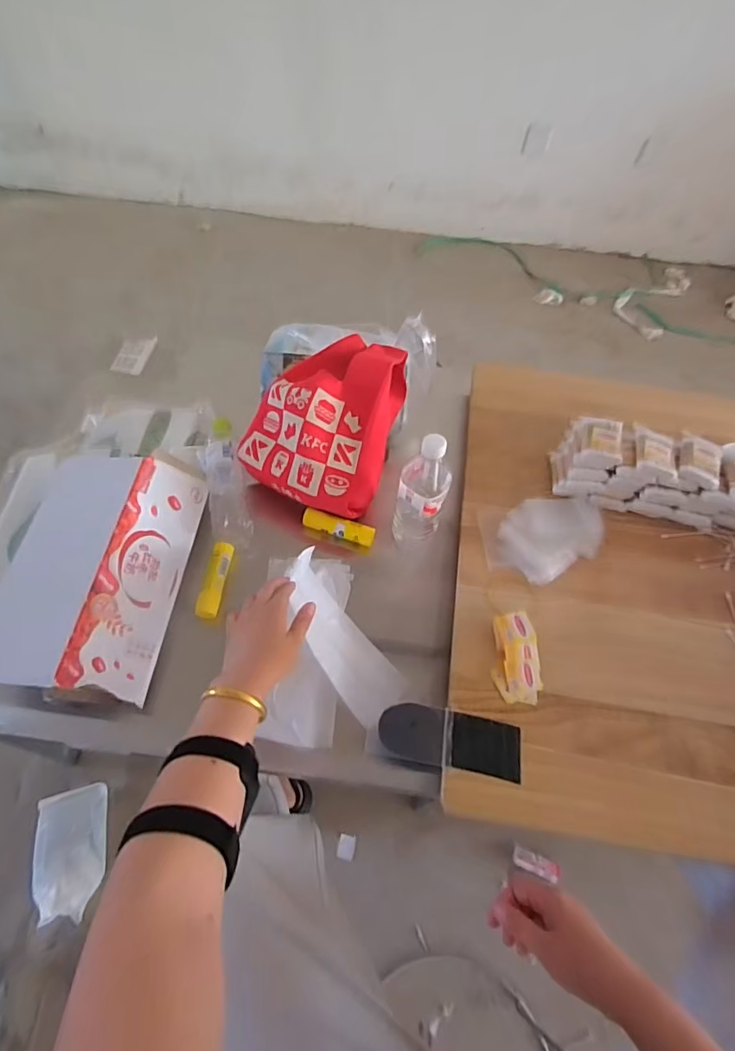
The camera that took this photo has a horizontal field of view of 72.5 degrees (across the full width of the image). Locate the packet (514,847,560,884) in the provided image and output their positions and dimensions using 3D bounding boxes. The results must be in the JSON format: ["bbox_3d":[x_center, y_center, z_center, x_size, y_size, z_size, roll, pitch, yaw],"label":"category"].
[{"bbox_3d":[0.316,0.632,0.933,0.084,0.015,0.031,20,58,9],"label":"packet"}]

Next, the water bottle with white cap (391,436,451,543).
[{"bbox_3d":[0.077,-0.040,0.705,0.068,0.218,0.063,13,57,5],"label":"water bottle with white cap"}]

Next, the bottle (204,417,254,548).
[{"bbox_3d":[-0.233,-0.080,0.815,0.057,0.065,0.236,-12,58,-11],"label":"bottle"}]

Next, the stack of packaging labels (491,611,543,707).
[{"bbox_3d":[0.192,0.169,0.647,0.059,0.013,0.112,1,70,-3],"label":"stack of packaging labels"}]

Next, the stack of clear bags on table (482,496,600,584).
[{"bbox_3d":[0.273,0.016,0.758,0.190,0.008,0.142,-3,57,-6],"label":"stack of clear bags on table"}]

